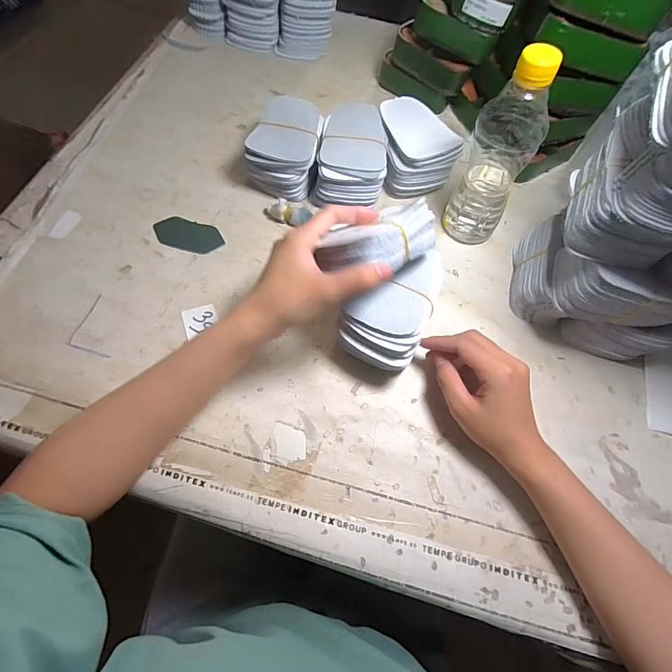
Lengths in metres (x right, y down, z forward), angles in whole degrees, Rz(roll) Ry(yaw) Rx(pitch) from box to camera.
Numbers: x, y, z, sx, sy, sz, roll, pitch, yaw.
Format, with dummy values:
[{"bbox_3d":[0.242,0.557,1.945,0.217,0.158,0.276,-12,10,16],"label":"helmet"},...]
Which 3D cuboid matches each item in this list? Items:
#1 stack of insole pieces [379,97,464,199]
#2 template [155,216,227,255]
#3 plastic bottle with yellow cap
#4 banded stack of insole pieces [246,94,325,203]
[{"bbox_3d":[0.093,-0.225,0.465,0.078,0.051,0.108,-4,67,-5],"label":"stack of insole pieces"},{"bbox_3d":[-0.161,-0.111,0.432,0.077,0.004,0.037,18,67,4],"label":"template"},{"bbox_3d":[0.157,-0.169,0.379,0.061,0.187,0.053,30,68,10],"label":"plastic bottle with yellow cap"},{"bbox_3d":[-0.053,-0.214,0.453,0.074,0.061,0.116,15,67,3],"label":"banded stack of insole pieces"}]

